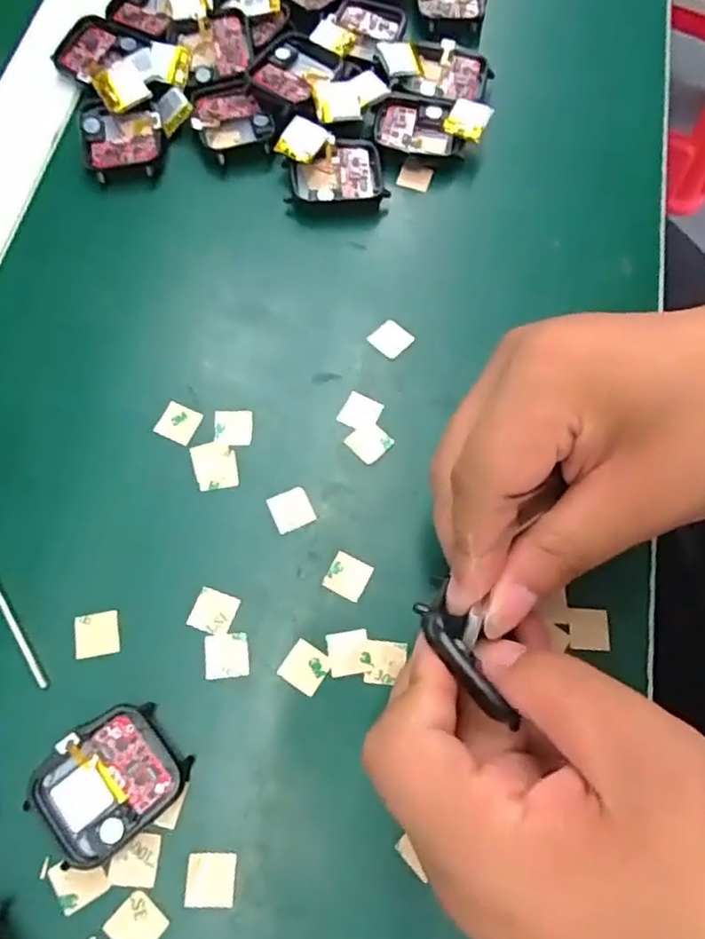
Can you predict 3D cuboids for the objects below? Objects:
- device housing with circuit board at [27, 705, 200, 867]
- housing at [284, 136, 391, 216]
[{"bbox_3d":[-0.081,0.104,0.225,0.045,0.012,0.037,-38,75,-15],"label":"device housing with circuit board"},{"bbox_3d":[-0.007,-0.139,0.323,0.046,0.011,0.037,1,69,-2],"label":"housing"}]

